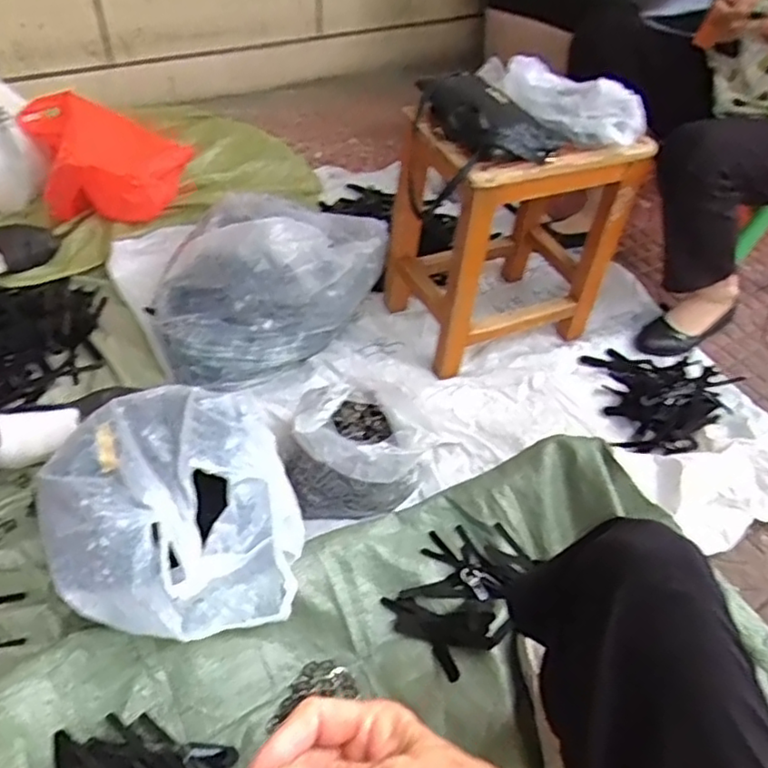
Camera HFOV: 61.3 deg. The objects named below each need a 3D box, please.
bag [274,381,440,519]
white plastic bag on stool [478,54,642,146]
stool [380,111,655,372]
[{"bbox_3d":[-0.039,0.077,0.917,0.200,0.135,0.189,1,44,-3],"label":"bag"},{"bbox_3d":[0.252,-0.421,0.948,0.102,0.077,0.227,-22,50,-24],"label":"white plastic bag on stool"},{"bbox_3d":[0.199,-0.253,1.105,0.366,0.404,0.267,-9,46,-13],"label":"stool"}]

